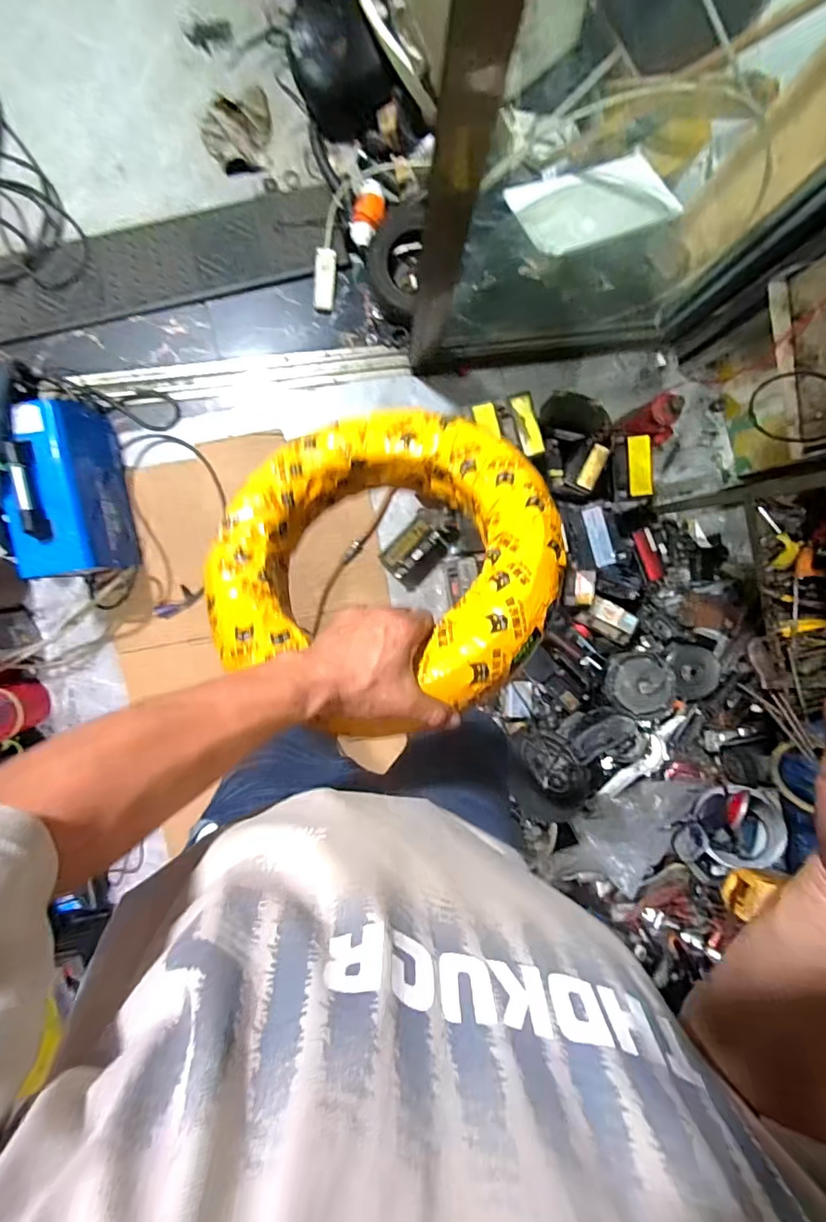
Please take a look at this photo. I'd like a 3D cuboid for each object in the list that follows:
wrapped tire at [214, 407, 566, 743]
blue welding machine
[{"bbox_3d":[-0.032,-0.054,0.546,0.361,0.062,0.367,-2,65,8],"label":"wrapped tire"},{"bbox_3d":[-0.778,-0.282,1.142,0.164,0.283,0.397,-6,93,-2],"label":"blue welding machine"}]

